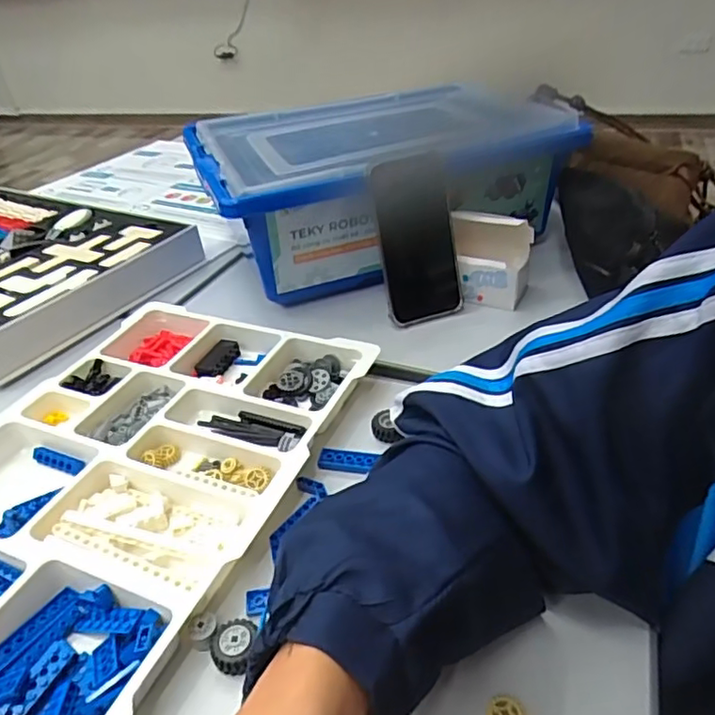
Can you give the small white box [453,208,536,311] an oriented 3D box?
[{"bbox_3d":[0.138,-0.103,0.632,0.083,0.092,0.048,10,39,21],"label":"small white box"}]

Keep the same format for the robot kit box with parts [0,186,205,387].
[{"bbox_3d":[-0.482,-0.137,0.790,0.511,0.050,0.307,20,43,31],"label":"robot kit box with parts"}]

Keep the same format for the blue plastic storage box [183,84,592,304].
[{"bbox_3d":[0.016,-0.212,0.732,0.391,0.148,0.279,-16,37,-14],"label":"blue plastic storage box"}]

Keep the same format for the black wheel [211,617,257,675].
[{"bbox_3d":[-0.072,0.169,0.347,0.025,0.014,0.030,1,36,10],"label":"black wheel"}]

